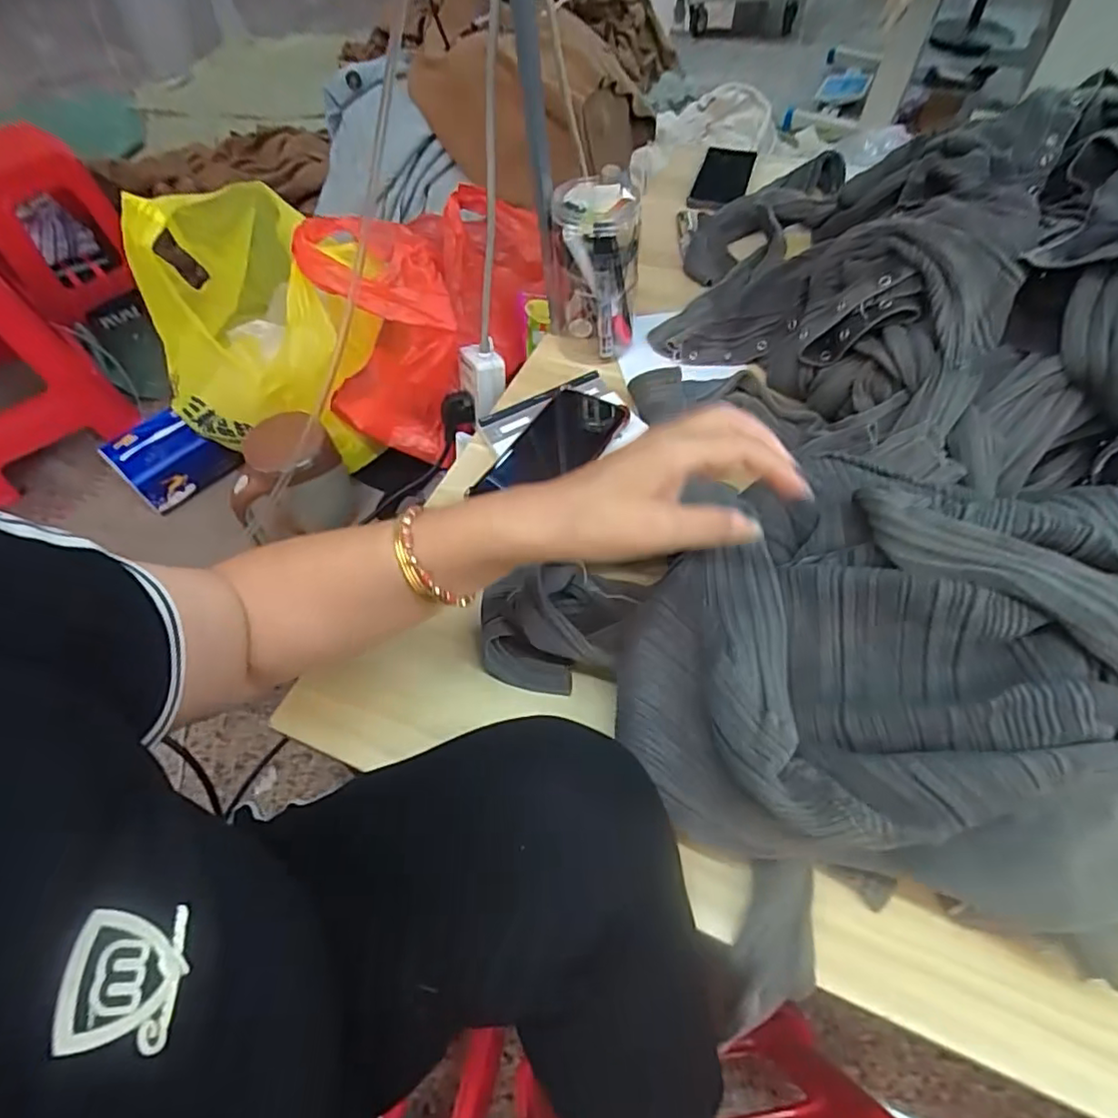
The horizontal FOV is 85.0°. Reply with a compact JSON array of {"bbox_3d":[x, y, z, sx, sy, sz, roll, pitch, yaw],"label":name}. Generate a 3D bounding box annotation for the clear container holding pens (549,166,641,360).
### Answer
[{"bbox_3d":[0.034,-0.290,0.614,0.090,0.140,0.078,-2,56,0],"label":"clear container holding pens"}]

